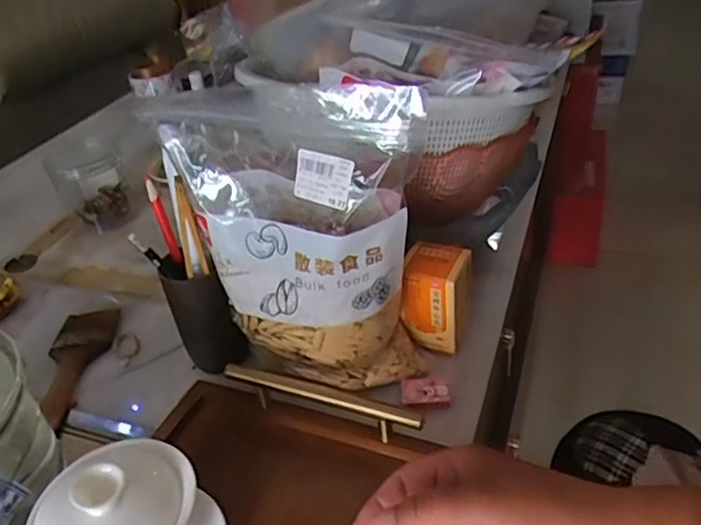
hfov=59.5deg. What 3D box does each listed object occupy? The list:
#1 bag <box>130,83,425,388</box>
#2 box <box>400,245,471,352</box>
[{"bbox_3d":[-0.036,-0.006,0.437,0.181,0.238,0.077,2,36,14],"label":"bag"},{"bbox_3d":[0.071,0.031,0.504,0.050,0.083,0.048,6,37,19],"label":"box"}]

